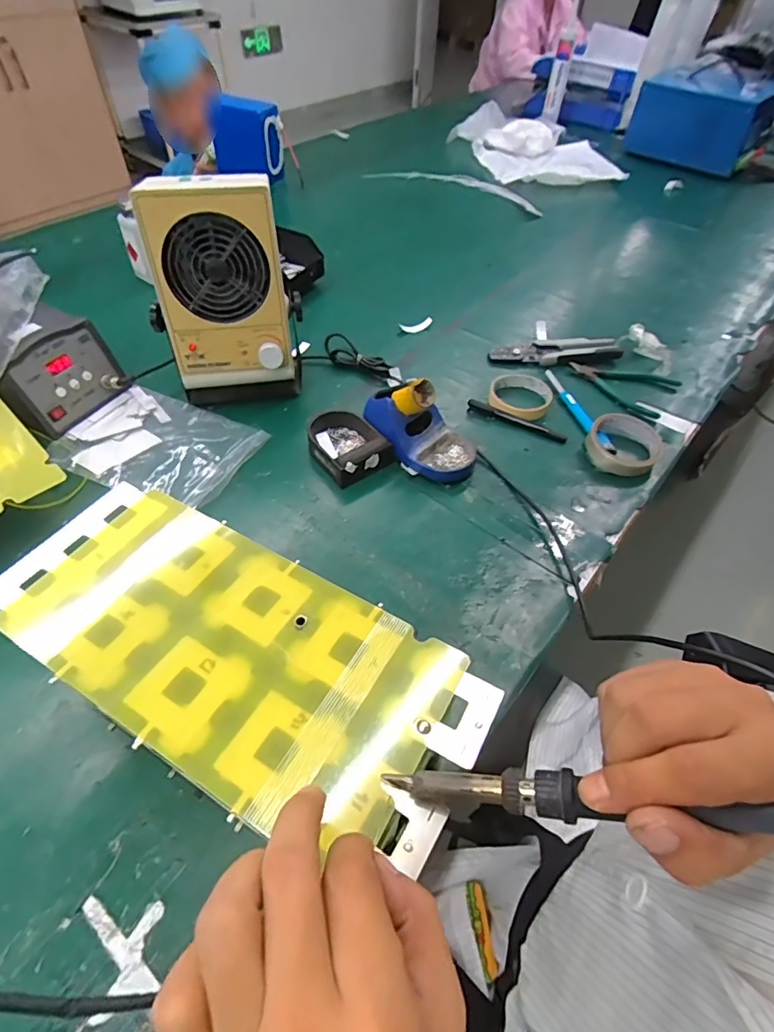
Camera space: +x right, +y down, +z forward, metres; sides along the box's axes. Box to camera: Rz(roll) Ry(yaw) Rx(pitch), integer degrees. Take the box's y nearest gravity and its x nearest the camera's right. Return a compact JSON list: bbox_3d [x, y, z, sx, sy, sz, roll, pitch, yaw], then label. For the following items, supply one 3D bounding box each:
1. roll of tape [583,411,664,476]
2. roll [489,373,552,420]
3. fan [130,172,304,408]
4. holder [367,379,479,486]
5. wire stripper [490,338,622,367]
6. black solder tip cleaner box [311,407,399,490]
[{"bbox_3d":[0.303,-0.094,0.647,0.087,0.030,0.096,29,56,18],"label":"roll of tape"},{"bbox_3d":[0.186,-0.168,0.708,0.085,0.018,0.091,2,52,-2],"label":"roll"},{"bbox_3d":[-0.194,-0.264,0.618,0.158,0.241,0.114,-4,53,-6],"label":"fan"},{"bbox_3d":[0.041,-0.109,0.611,0.150,0.080,0.086,26,55,16],"label":"holder"},{"bbox_3d":[0.261,-0.257,0.783,0.195,0.018,0.055,-3,53,-6],"label":"wire stripper"},{"bbox_3d":[-0.052,-0.092,0.624,0.080,0.034,0.105,-26,58,-21],"label":"black solder tip cleaner box"}]

